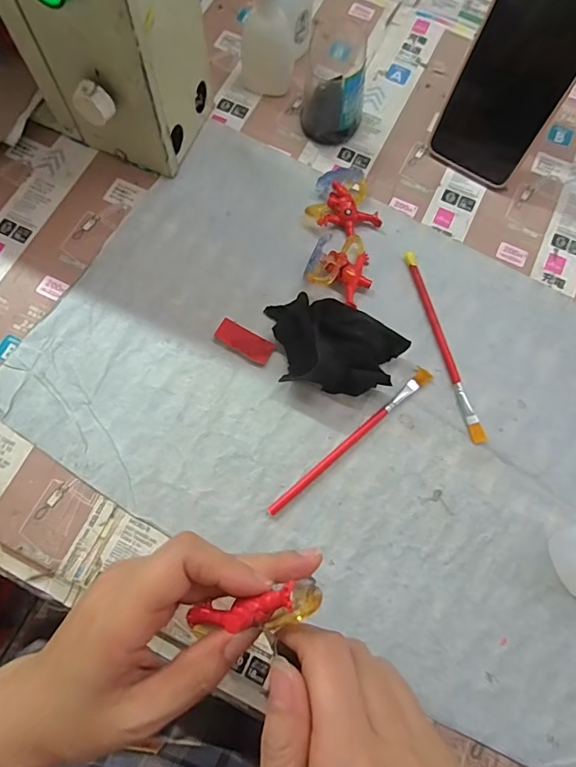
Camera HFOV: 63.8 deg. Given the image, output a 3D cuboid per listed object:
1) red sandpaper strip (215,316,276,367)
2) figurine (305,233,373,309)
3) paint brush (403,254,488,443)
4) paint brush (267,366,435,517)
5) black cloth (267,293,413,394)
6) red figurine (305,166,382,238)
[{"bbox_3d":[-0.032,-0.031,0.341,0.043,0.007,0.018,29,76,8],"label":"red sandpaper strip"},{"bbox_3d":[0.044,-0.092,0.351,0.045,0.028,0.054,26,75,7],"label":"figurine"},{"bbox_3d":[0.115,-0.030,0.346,0.010,0.006,0.154,-15,74,-5],"label":"paint brush"},{"bbox_3d":[0.046,0.040,0.323,0.149,0.006,0.012,-42,78,-11],"label":"paint brush"},{"bbox_3d":[0.033,-0.029,0.328,0.101,0.034,0.070,8,74,2],"label":"black cloth"},{"bbox_3d":[0.043,-0.145,0.370,0.054,0.025,0.044,-9,74,-3],"label":"red figurine"}]

